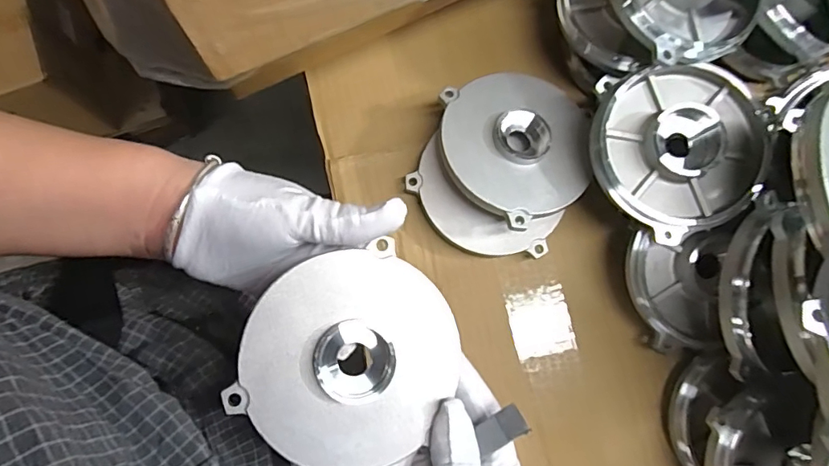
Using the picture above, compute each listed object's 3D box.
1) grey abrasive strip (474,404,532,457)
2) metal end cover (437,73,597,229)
[{"bbox_3d":[0.045,0.102,0.260,0.027,0.004,0.015,-36,55,15],"label":"grey abrasive strip"},{"bbox_3d":[0.078,-0.066,0.359,0.114,0.024,0.110,-28,82,-6],"label":"metal end cover"}]

